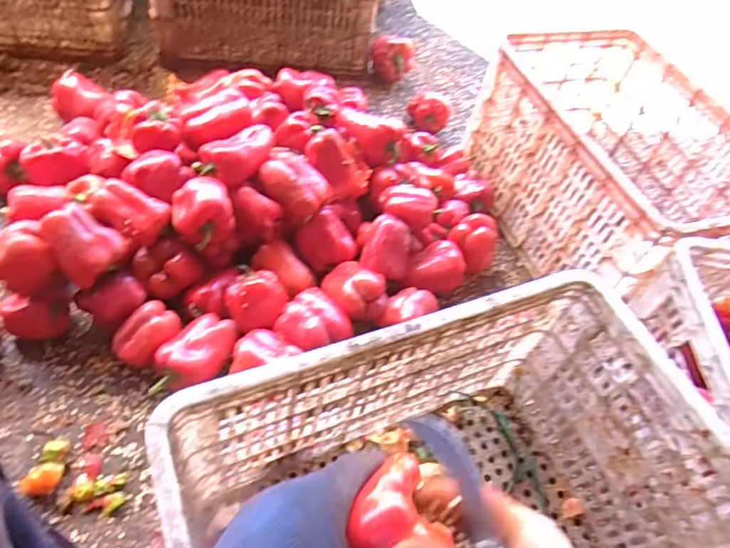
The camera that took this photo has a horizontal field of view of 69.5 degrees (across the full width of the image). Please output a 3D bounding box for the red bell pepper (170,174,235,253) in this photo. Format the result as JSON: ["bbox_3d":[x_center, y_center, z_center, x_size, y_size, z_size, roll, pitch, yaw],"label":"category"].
[{"bbox_3d":[-0.237,-0.091,0.764,0.080,0.067,0.074,-21,60,-25],"label":"red bell pepper"}]

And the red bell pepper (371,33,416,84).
[{"bbox_3d":[0.060,-0.493,1.217,0.100,0.091,0.081,10,52,-4],"label":"red bell pepper"}]

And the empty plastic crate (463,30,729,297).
[{"bbox_3d":[0.425,-0.187,0.925,0.293,0.241,0.485,-12,57,-20],"label":"empty plastic crate"}]

